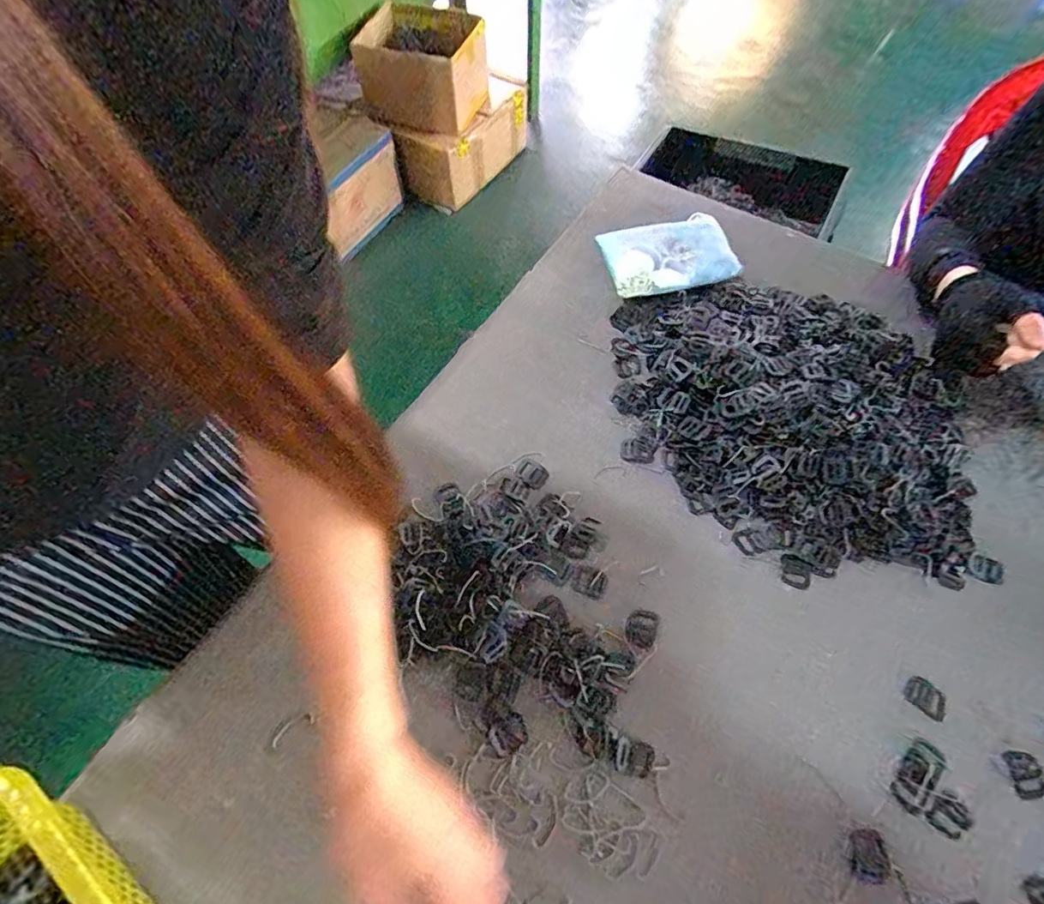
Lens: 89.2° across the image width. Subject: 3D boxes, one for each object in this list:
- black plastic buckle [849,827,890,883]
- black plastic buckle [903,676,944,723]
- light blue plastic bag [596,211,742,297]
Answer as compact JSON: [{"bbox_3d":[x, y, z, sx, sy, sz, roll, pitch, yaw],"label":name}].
[{"bbox_3d":[0.268,0.310,0.406,0.030,0.004,0.034,5,62,4],"label":"black plastic buckle"},{"bbox_3d":[0.354,0.214,0.463,0.033,0.004,0.026,38,68,19],"label":"black plastic buckle"},{"bbox_3d":[0.190,-0.255,0.690,0.156,0.027,0.109,-14,62,-7],"label":"light blue plastic bag"}]

